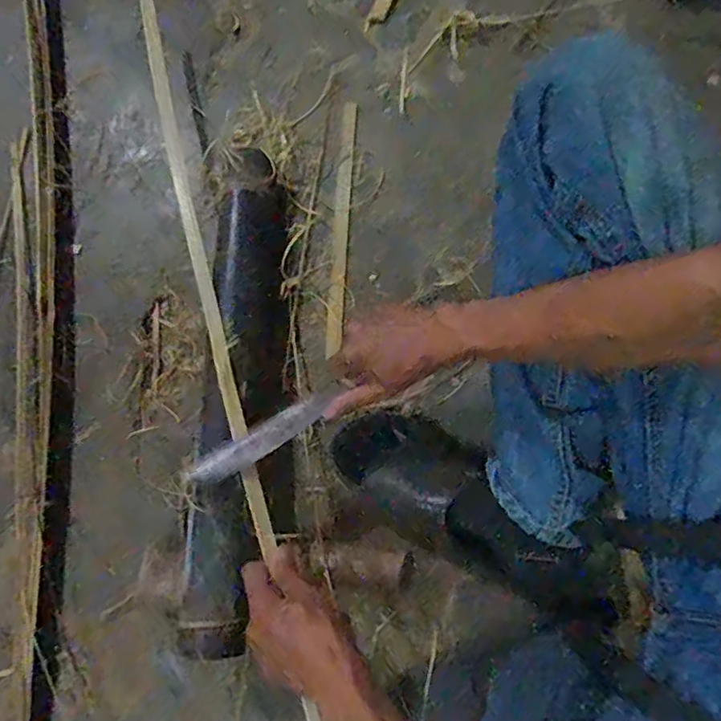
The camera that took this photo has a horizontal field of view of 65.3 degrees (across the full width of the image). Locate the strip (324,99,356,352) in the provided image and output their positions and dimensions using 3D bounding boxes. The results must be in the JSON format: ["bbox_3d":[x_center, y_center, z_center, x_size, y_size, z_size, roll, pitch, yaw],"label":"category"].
[{"bbox_3d":[-0.025,-0.174,0.720,0.020,0.012,0.339,3,80,2],"label":"strip"}]

